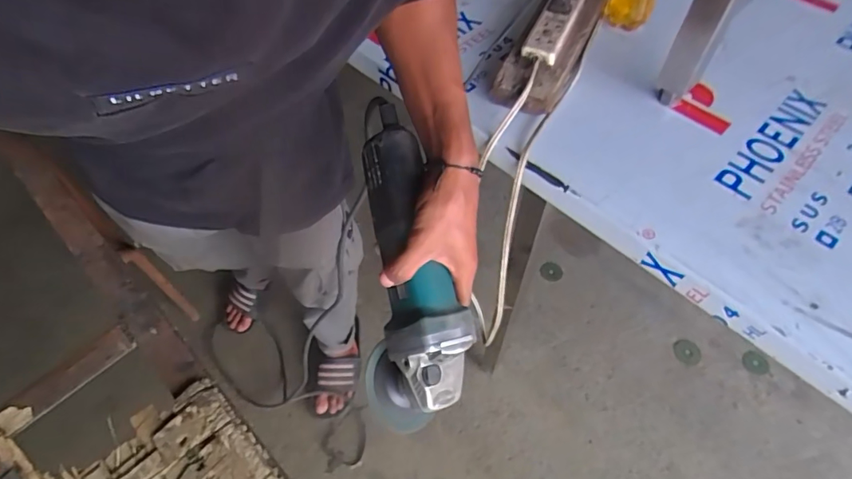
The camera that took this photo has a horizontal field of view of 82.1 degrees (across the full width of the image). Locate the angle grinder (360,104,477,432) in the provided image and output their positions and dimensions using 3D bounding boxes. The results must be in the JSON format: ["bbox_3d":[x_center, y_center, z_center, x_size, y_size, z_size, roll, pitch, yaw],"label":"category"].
[{"bbox_3d":[-0.018,0.028,0.478,0.097,0.092,0.311,-7,83,-4],"label":"angle grinder"}]

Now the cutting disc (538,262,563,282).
[{"bbox_3d":[0.375,0.097,1.466,0.065,0.009,0.061,-3,63,6],"label":"cutting disc"}]

